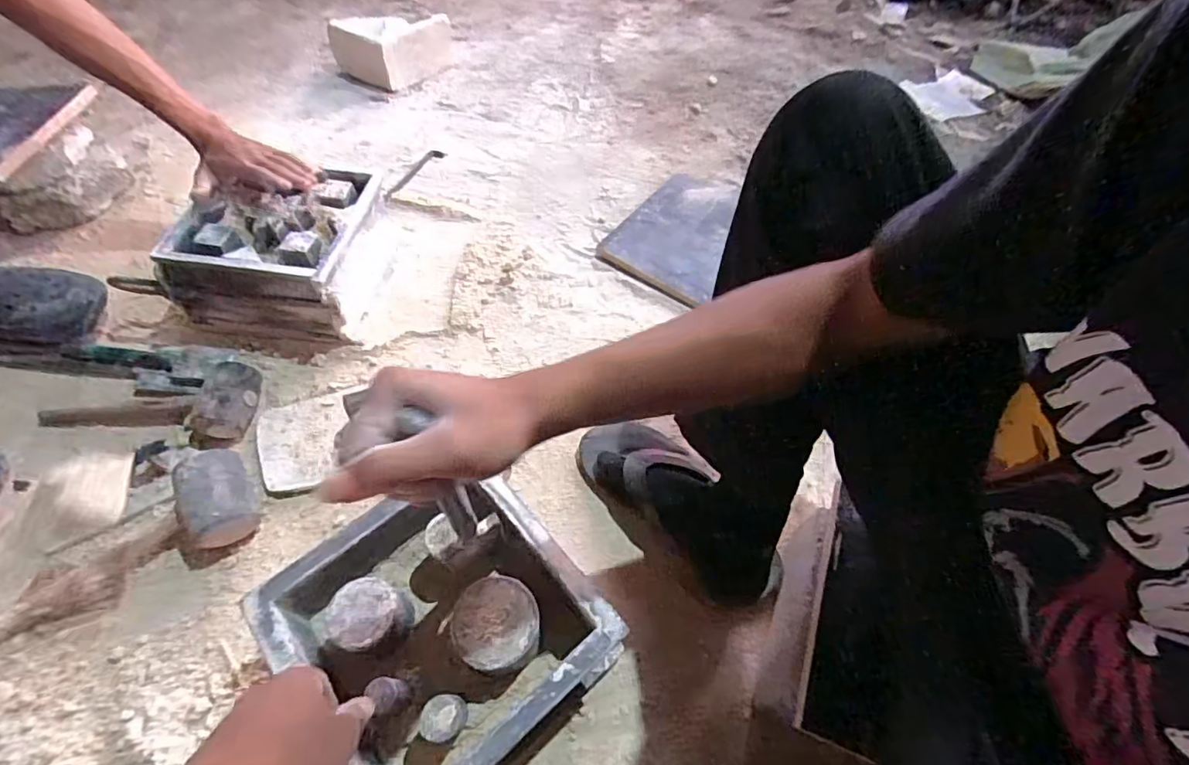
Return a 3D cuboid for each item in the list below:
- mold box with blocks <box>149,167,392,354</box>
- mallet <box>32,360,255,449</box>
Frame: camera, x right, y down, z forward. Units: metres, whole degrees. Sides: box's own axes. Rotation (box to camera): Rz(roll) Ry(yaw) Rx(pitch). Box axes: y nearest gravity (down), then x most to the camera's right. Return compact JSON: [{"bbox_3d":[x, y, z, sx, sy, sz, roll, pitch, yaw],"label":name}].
[{"bbox_3d":[-0.436,-0.177,0.762,0.215,0.128,0.234,7,56,2],"label":"mold box with blocks"},{"bbox_3d":[-0.562,0.033,0.662,0.277,0.059,0.089,-6,57,-7],"label":"mallet"}]

